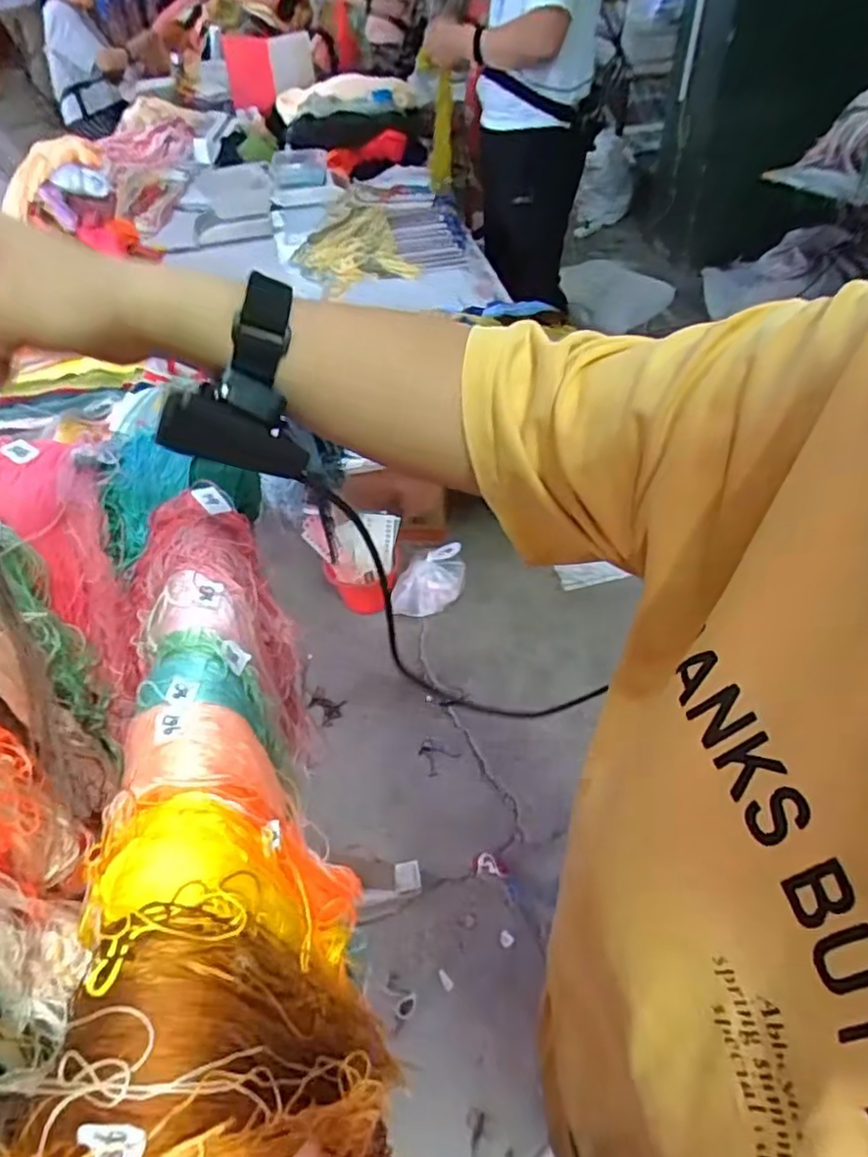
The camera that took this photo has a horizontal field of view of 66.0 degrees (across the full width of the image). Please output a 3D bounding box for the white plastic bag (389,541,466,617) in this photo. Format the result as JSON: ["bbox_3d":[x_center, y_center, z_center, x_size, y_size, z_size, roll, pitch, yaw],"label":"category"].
[{"bbox_3d":[-0.020,0.016,1.763,0.204,0.156,0.094,-18,48,-13],"label":"white plastic bag"}]

